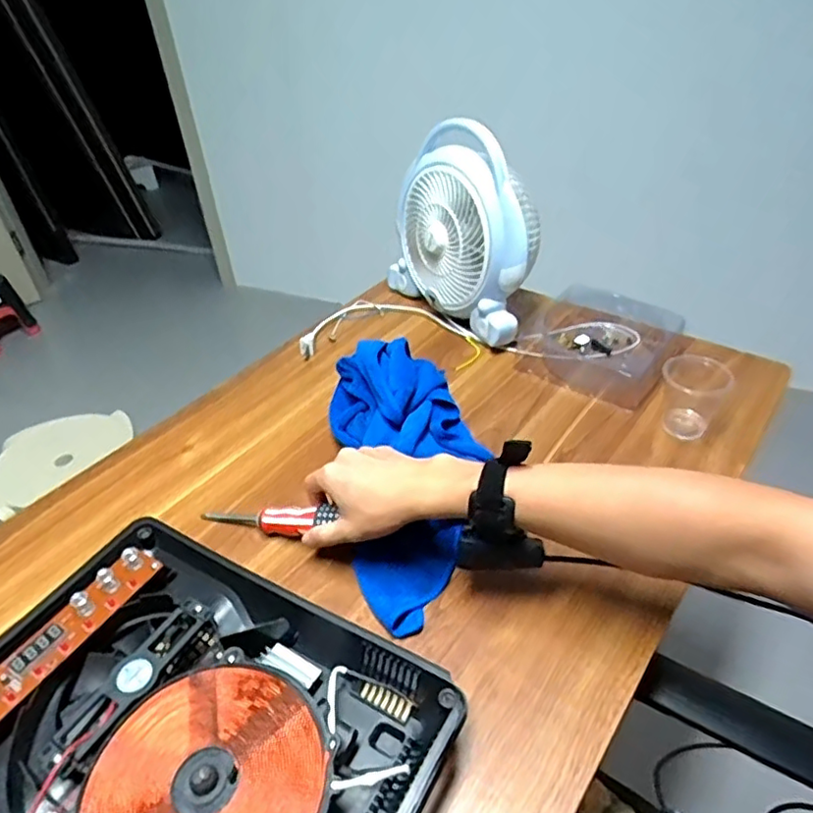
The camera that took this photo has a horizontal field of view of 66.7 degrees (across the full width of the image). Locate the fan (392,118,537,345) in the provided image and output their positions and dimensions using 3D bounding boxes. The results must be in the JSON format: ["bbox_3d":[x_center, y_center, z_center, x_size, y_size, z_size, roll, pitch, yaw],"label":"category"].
[{"bbox_3d":[0.078,-0.244,0.868,0.115,0.245,0.263,-29,44,-27],"label":"fan"}]

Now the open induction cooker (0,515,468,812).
[{"bbox_3d":[-0.165,0.240,0.427,0.325,0.064,0.267,19,44,27],"label":"open induction cooker"}]

